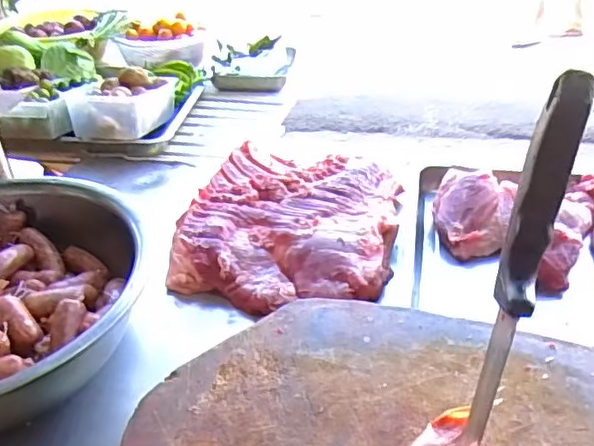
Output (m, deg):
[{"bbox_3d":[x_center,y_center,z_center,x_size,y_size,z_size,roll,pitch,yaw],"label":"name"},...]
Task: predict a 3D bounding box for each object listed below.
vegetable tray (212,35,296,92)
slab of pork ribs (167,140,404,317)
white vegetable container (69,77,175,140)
[{"bbox_3d":[-0.109,-0.386,1.415,0.187,0.063,0.201,5,37,8],"label":"vegetable tray"},{"bbox_3d":[-0.008,-0.002,0.839,0.292,0.056,0.303,7,37,11],"label":"slab of pork ribs"},{"bbox_3d":[-0.330,-0.244,1.144,0.131,0.082,0.237,8,37,12],"label":"white vegetable container"}]

